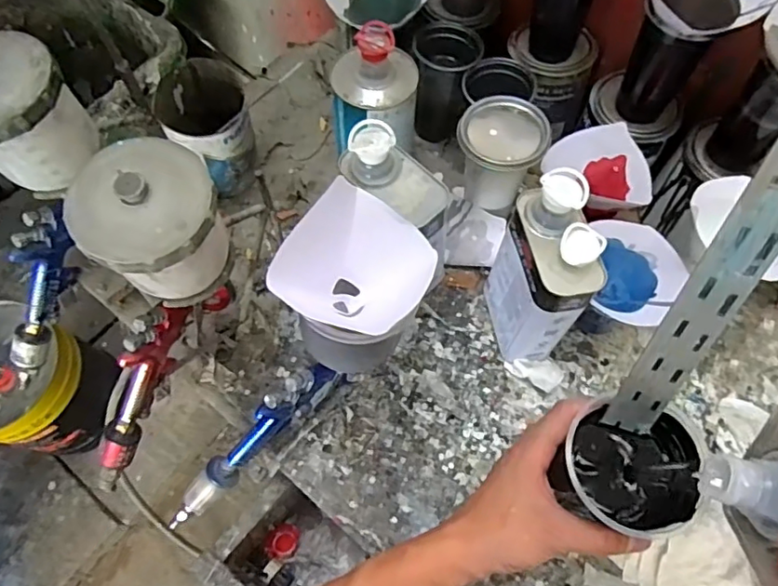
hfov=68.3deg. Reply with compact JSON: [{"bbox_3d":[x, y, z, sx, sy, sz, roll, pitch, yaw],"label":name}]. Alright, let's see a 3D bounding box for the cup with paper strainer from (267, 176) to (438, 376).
[{"bbox_3d":[-0.026,-0.001,0.454,0.092,0.130,0.121,31,67,12],"label":"cup with paper strainer"}]

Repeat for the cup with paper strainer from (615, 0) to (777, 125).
[{"bbox_3d":[0.295,-0.264,0.604,0.128,0.173,0.094,36,69,14],"label":"cup with paper strainer"}]

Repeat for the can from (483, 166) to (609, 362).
[{"bbox_3d":[0.159,-0.012,0.599,0.067,0.221,0.125,-15,66,-9],"label":"can"}]

